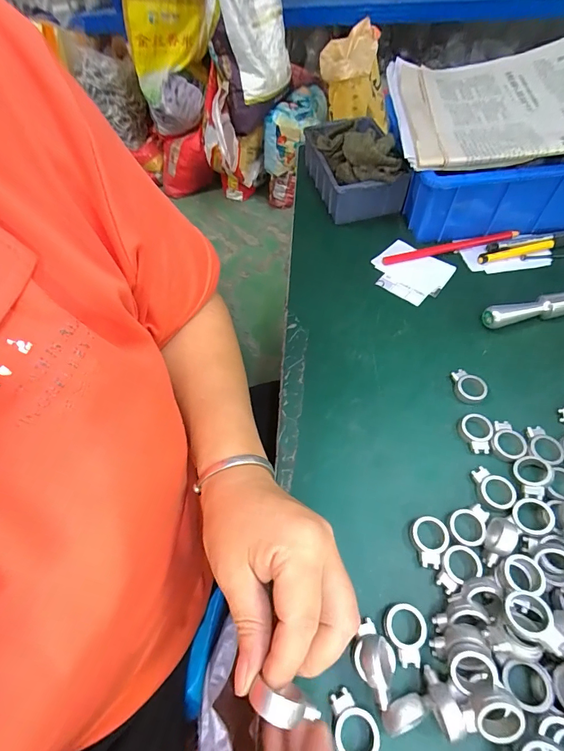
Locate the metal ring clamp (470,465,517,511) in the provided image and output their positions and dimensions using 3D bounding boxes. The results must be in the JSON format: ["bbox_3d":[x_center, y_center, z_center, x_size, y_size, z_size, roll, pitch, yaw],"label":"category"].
[{"bbox_3d":[0.164,0.088,0.290,0.025,0.007,0.033,-33,62,-15],"label":"metal ring clamp"}]

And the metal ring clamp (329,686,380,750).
[{"bbox_3d":[0.042,0.210,0.224,0.025,0.015,0.034,-25,60,-11],"label":"metal ring clamp"}]

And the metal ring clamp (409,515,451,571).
[{"bbox_3d":[0.108,0.122,0.274,0.026,0.007,0.034,8,60,9],"label":"metal ring clamp"}]

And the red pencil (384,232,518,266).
[{"bbox_3d":[0.197,-0.149,0.434,0.162,0.008,0.011,-10,59,-2],"label":"red pencil"}]

